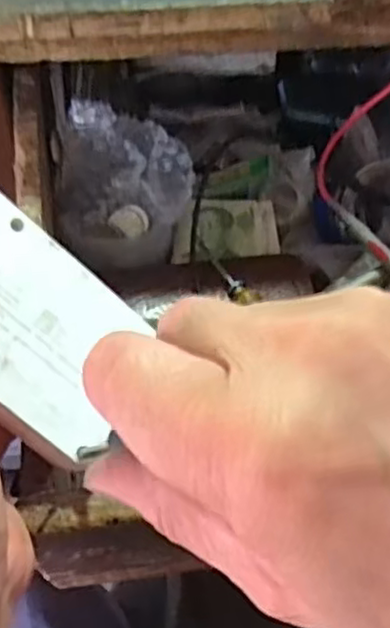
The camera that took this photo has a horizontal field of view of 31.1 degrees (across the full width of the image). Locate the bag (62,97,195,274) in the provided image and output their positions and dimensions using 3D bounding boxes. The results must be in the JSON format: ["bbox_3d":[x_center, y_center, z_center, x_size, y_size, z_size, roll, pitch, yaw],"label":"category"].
[{"bbox_3d":[-0.045,-0.083,0.457,0.080,0.084,0.080,-6,57,-9],"label":"bag"}]

